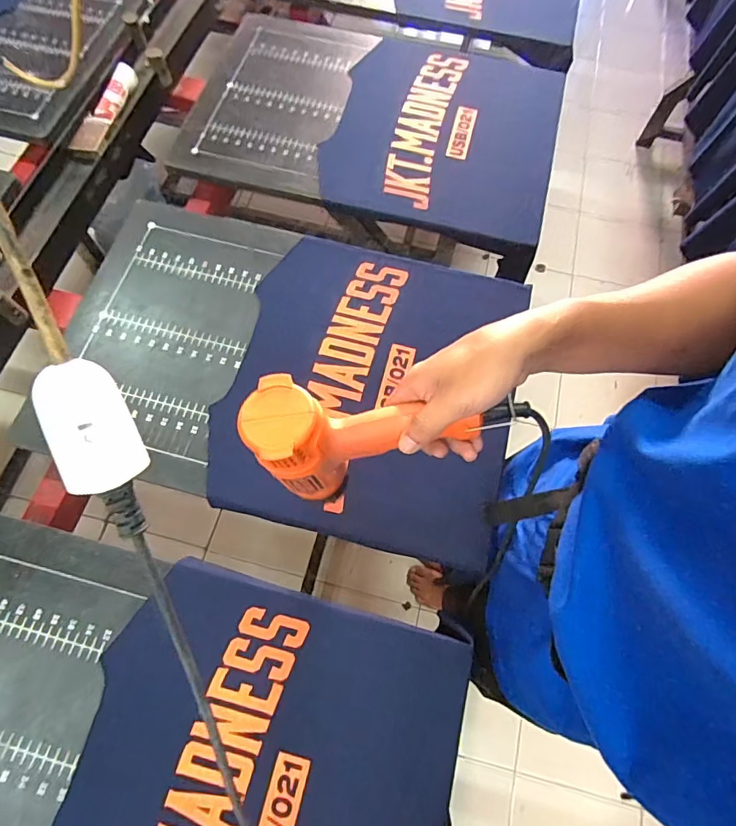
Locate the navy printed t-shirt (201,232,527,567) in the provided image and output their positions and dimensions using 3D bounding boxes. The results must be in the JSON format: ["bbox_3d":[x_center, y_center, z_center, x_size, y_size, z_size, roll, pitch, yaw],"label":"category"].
[{"bbox_3d":[0.005,-0.045,0.626,0.352,0.032,0.398,13,68,3],"label":"navy printed t-shirt"}]

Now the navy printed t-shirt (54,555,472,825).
[{"bbox_3d":[-0.112,0.391,0.481,0.369,0.064,0.412,16,68,5],"label":"navy printed t-shirt"}]

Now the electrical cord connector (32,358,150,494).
[{"bbox_3d":[-0.147,0.007,0.256,0.040,0.026,0.067,-28,99,-46],"label":"electrical cord connector"}]

